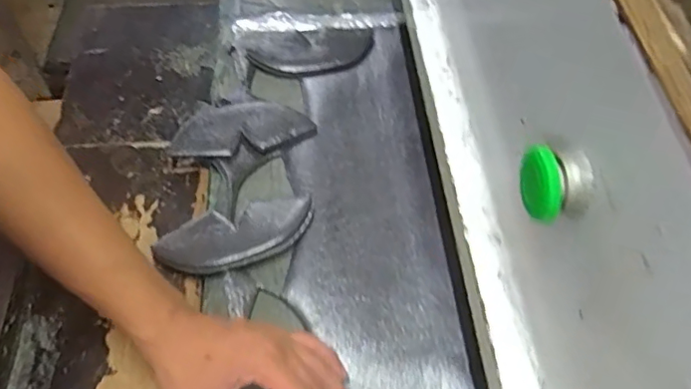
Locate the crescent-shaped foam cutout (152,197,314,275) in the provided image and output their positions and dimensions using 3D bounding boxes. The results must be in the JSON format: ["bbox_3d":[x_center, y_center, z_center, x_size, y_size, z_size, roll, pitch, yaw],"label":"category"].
[{"bbox_3d":[-0.095,0.037,0.507,0.138,0.015,0.059,-21,60,-16],"label":"crescent-shaped foam cutout"}]

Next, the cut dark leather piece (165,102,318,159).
[{"bbox_3d":[-0.105,-0.068,0.574,0.140,0.021,0.063,-10,57,-9],"label":"cut dark leather piece"}]

